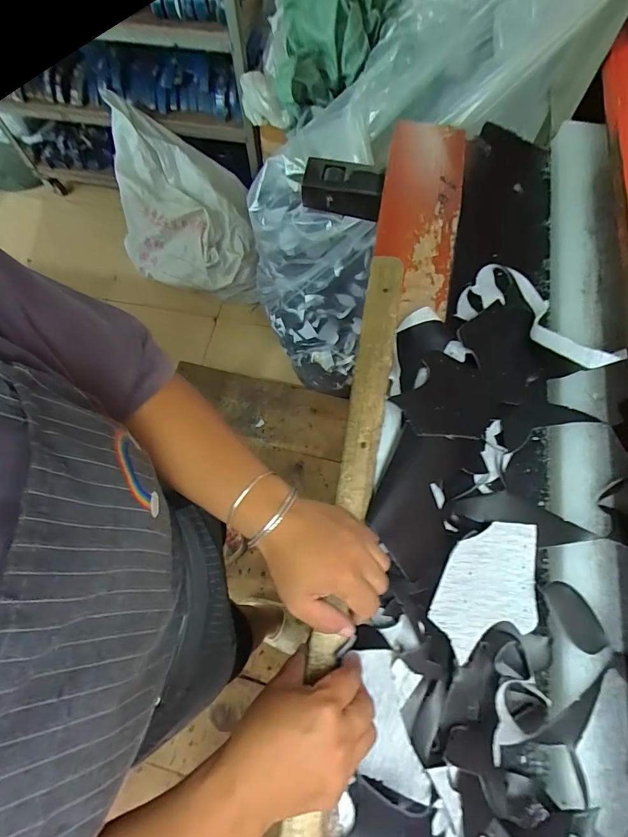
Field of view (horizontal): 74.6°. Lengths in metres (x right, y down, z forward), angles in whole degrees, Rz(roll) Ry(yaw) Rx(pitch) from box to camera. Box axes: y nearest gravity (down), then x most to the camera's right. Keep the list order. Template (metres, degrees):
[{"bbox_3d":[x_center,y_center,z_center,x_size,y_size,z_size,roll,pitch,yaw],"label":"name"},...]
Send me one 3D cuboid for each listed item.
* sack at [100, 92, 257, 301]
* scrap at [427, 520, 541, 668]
[{"bbox_3d":[-0.451,-0.728,1.460,0.493,0.496,0.361,15,69,7],"label":"sack"},{"bbox_3d":[0.176,0.169,0.416,0.127,0.009,0.102,-15,81,-10],"label":"scrap"}]

